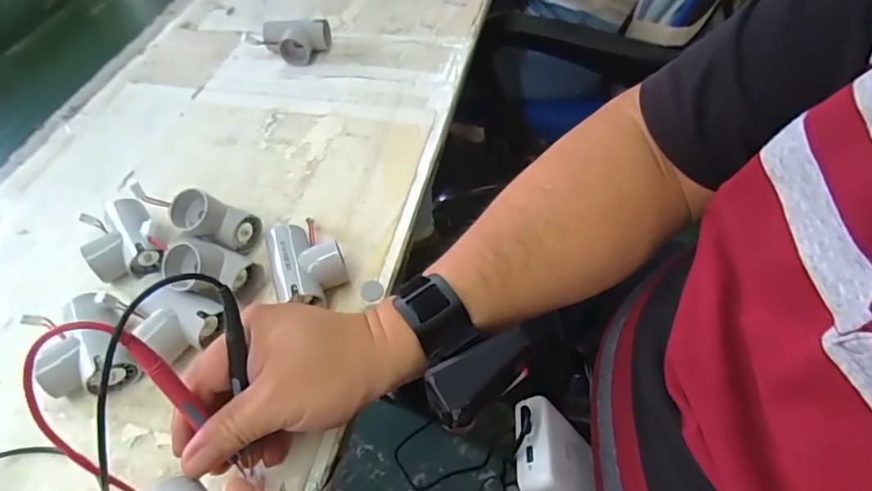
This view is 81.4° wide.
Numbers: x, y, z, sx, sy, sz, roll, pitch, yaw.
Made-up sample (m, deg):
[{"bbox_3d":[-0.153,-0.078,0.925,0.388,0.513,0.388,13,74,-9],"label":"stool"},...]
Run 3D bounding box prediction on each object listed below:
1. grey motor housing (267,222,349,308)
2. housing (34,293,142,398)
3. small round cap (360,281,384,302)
[{"bbox_3d":[-0.099,0.017,0.397,0.052,0.035,0.071,-19,53,-9],"label":"grey motor housing"},{"bbox_3d":[-0.251,0.076,0.364,0.060,0.036,0.076,-31,56,-18],"label":"housing"},{"bbox_3d":[-0.051,0.036,0.401,0.018,0.004,0.018,-3,53,3],"label":"small round cap"}]

